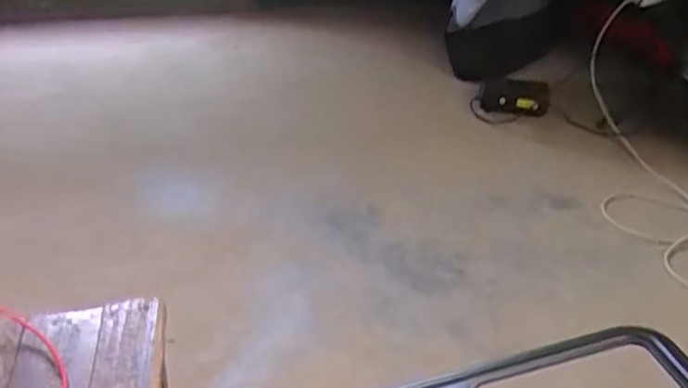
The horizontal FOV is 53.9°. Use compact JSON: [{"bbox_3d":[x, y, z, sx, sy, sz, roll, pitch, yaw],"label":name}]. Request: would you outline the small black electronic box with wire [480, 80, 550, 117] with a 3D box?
[{"bbox_3d":[0.452,-0.258,1.783,0.171,0.093,0.038,10,33,9],"label":"small black electronic box with wire"}]

